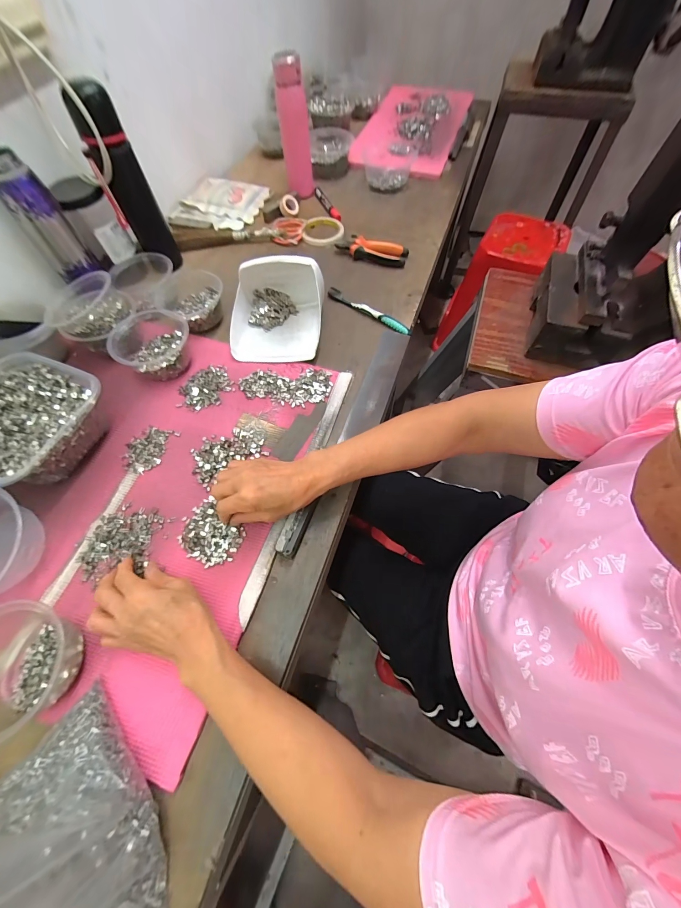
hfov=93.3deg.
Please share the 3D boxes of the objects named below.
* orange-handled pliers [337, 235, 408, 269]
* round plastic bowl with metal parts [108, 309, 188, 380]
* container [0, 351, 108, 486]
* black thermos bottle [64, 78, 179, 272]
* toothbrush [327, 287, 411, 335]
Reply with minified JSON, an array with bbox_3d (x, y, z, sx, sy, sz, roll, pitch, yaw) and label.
[{"bbox_3d":[0.067,-0.434,0.678,0.148,0.024,0.066,18,64,9],"label":"orange-handled pliers"},{"bbox_3d":[-0.302,-0.180,0.517,0.114,0.067,0.123,0,63,0],"label":"round plastic bowl with metal parts"},{"bbox_3d":[-0.427,-0.040,0.440,0.171,0.073,0.170,20,64,10],"label":"container"},{"bbox_3d":[-0.362,-0.454,0.560,0.067,0.245,0.056,-27,66,-14],"label":"black thermos bottle"},{"bbox_3d":[0.051,-0.266,0.598,0.178,0.018,0.015,34,67,16],"label":"toothbrush"}]

